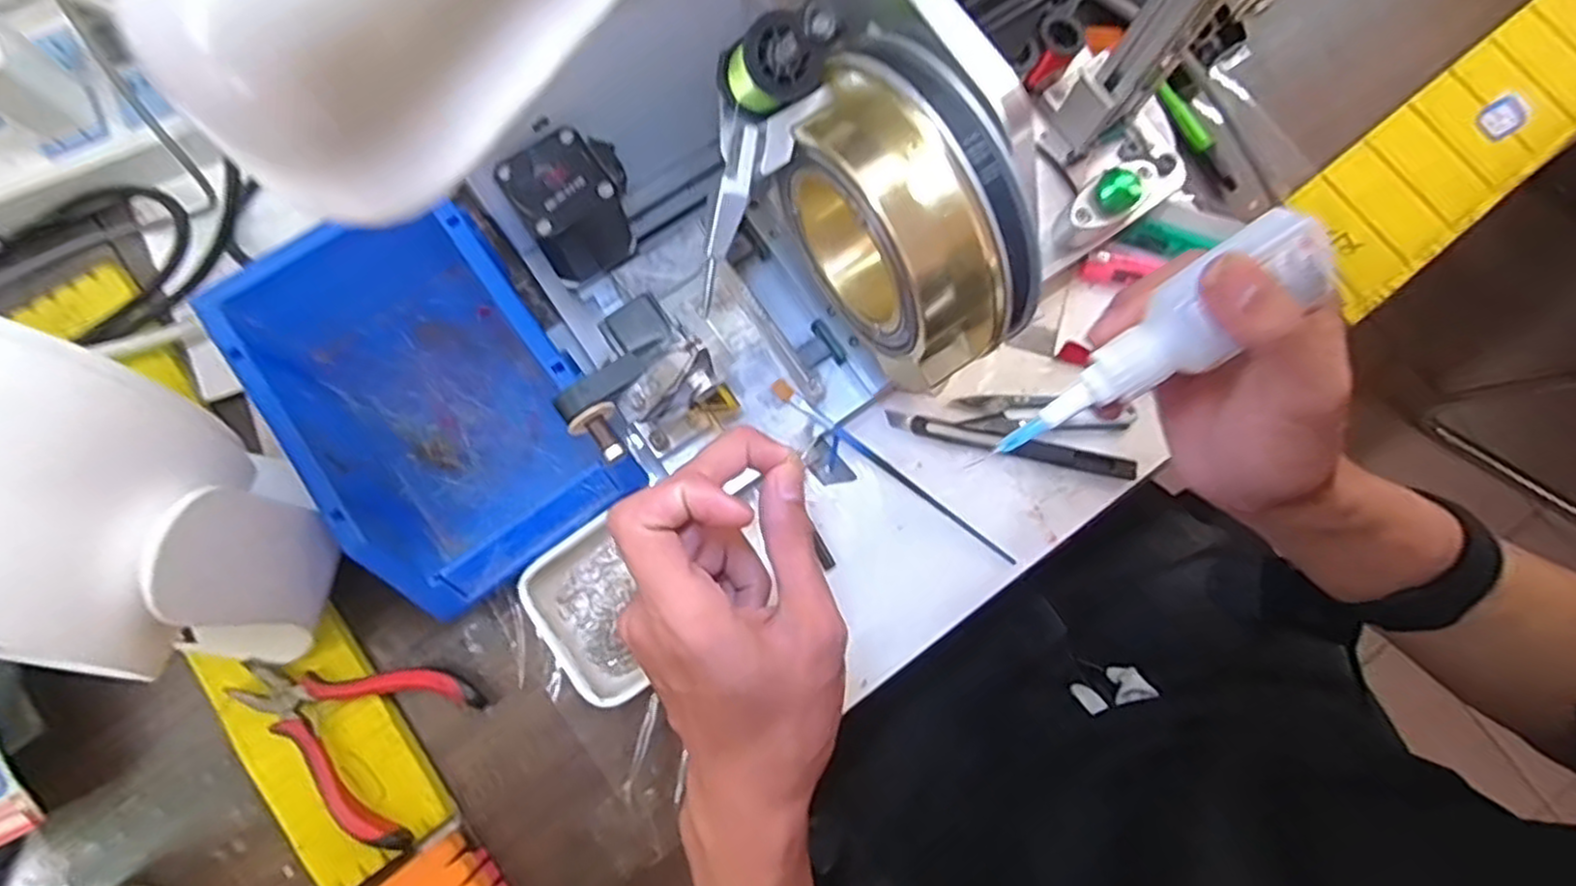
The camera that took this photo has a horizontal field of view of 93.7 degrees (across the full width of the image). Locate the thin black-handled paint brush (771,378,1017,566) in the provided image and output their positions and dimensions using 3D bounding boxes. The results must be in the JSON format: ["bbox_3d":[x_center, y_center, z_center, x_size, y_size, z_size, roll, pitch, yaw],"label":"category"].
[{"bbox_3d":[0.058,0.017,0.402,0.161,0.010,0.008,36,79,-7],"label":"thin black-handled paint brush"}]

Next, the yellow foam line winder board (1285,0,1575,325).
[{"bbox_3d":[0.442,-0.205,0.465,0.315,0.023,0.079,-38,83,-9],"label":"yellow foam line winder board"}]

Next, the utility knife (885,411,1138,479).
[{"bbox_3d":[0.126,0.000,0.416,0.139,0.007,0.011,13,77,4],"label":"utility knife"}]

